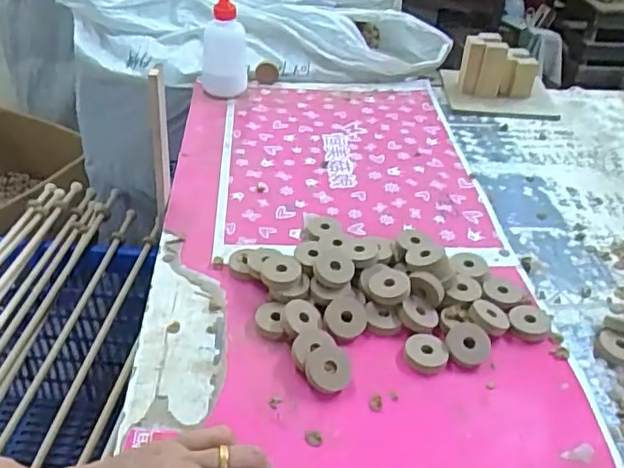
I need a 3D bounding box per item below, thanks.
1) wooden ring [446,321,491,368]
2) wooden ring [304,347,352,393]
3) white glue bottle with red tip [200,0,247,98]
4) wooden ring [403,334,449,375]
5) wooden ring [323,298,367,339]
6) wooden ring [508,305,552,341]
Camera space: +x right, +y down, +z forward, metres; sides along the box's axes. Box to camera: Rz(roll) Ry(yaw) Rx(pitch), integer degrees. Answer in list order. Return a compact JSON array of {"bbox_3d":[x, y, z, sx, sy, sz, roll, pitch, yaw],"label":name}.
[{"bbox_3d":[0.127,0.090,0.484,0.035,0.007,0.036,0,60,0],"label":"wooden ring"},{"bbox_3d":[0.012,0.103,0.453,0.034,0.005,0.033,-1,68,3],"label":"wooden ring"},{"bbox_3d":[-0.119,-0.268,0.795,0.068,0.166,0.089,-1,39,-6],"label":"white glue bottle with red tip"},{"bbox_3d":[0.092,0.095,0.479,0.034,0.007,0.034,3,38,-2],"label":"wooden ring"},{"bbox_3d":[0.028,0.072,0.498,0.036,0.012,0.036,6,49,-8],"label":"wooden ring"},{"bbox_3d":[0.187,0.076,0.512,0.033,0.009,0.040,20,41,19],"label":"wooden ring"}]

